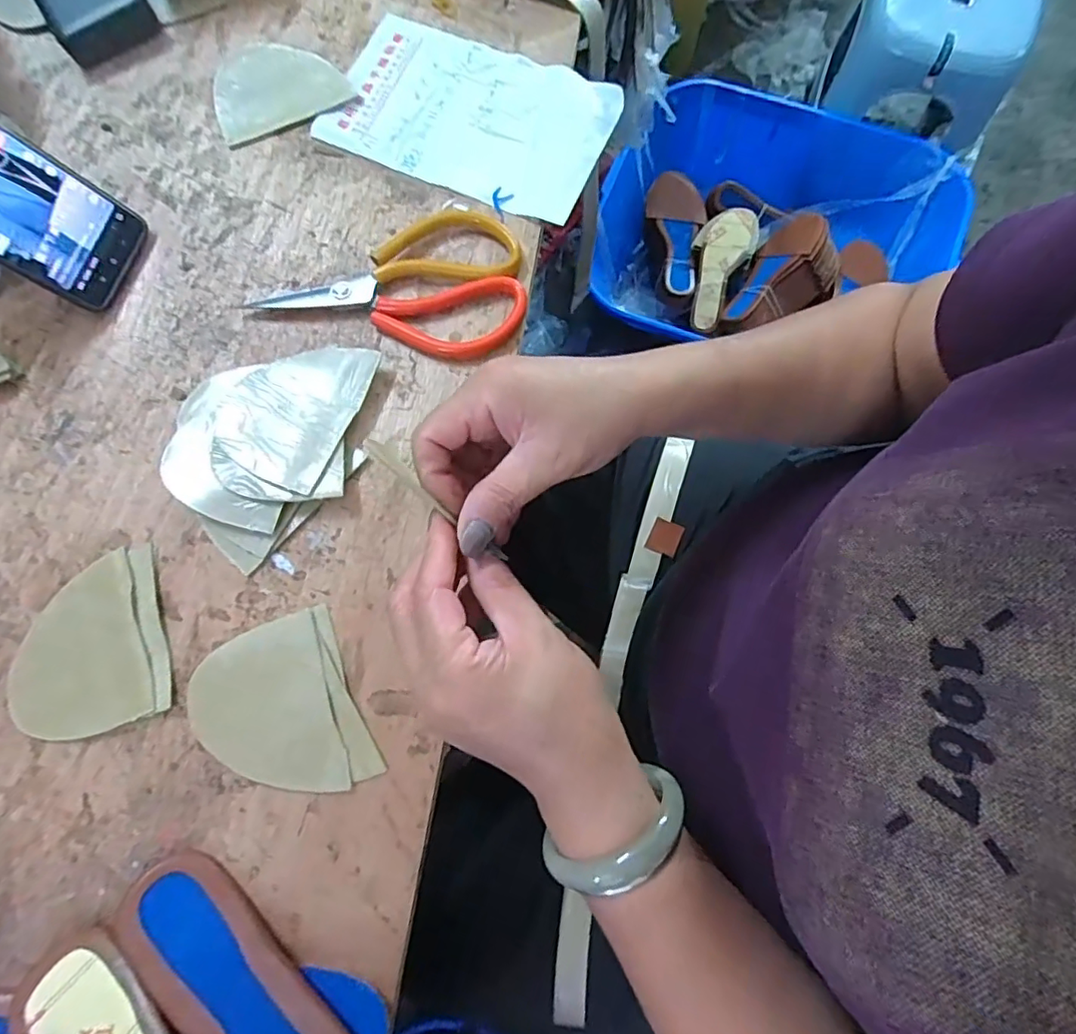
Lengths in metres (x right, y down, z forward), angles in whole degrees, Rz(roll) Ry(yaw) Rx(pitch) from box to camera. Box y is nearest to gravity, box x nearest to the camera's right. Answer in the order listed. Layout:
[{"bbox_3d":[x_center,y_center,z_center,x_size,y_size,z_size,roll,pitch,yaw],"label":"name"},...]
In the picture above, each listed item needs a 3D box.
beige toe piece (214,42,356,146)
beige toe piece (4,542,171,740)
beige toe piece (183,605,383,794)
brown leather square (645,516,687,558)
[{"bbox_3d":[-0.201,-0.335,0.449,0.100,0.005,0.082,-21,78,-3],"label":"beige toe piece"},{"bbox_3d":[-0.276,0.080,0.352,0.094,0.009,0.103,-18,77,-3],"label":"beige toe piece"},{"bbox_3d":[-0.153,0.116,0.338,0.091,0.013,0.103,-25,78,-4],"label":"beige toe piece"},{"bbox_3d":[0.106,0.017,0.482,0.025,0.006,0.027,23,79,6],"label":"brown leather square"}]

